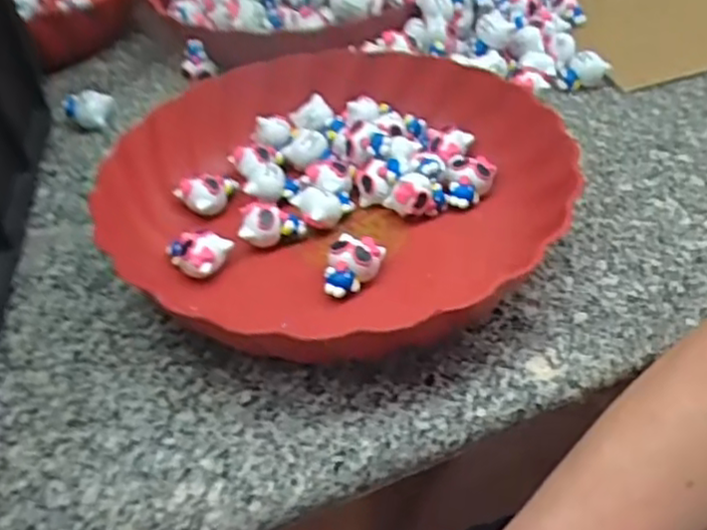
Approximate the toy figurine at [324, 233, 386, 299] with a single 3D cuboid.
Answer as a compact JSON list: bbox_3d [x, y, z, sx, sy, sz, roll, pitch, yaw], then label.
[{"bbox_3d":[-0.001,0.000,0.370,0.025,0.018,0.029,12,44,18],"label":"toy figurine"}]

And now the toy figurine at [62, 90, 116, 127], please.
[{"bbox_3d":[-0.186,-0.110,0.513,0.031,0.018,0.020,3,42,9],"label":"toy figurine"}]

